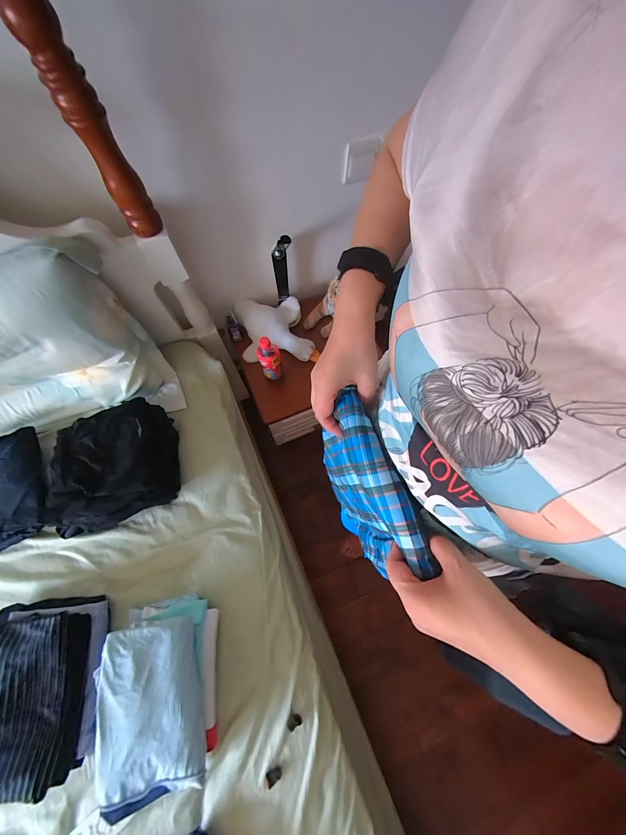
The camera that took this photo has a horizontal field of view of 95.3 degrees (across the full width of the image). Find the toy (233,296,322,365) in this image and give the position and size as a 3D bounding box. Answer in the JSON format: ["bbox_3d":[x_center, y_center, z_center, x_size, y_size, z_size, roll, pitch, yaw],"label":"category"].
[{"bbox_3d":[-0.125,-0.293,0.961,0.249,0.097,0.210,-7,71,-3],"label":"toy"}]

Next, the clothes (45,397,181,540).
[{"bbox_3d":[-0.476,0.111,0.684,0.268,0.110,0.280,-11,71,-7],"label":"clothes"}]

